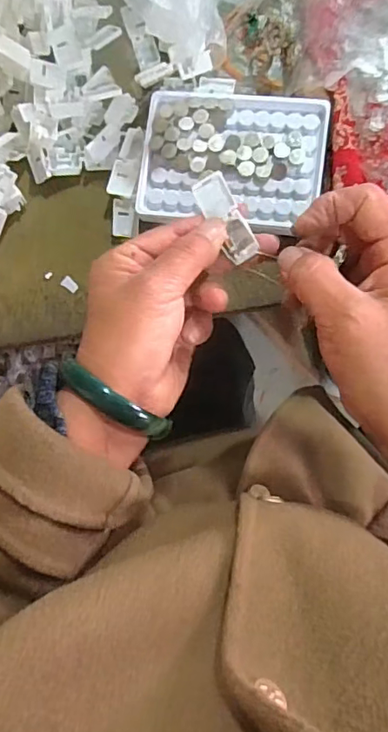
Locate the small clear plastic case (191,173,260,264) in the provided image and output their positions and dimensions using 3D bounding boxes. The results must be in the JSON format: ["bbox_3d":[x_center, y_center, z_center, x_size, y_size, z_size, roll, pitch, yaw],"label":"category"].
[{"bbox_3d":[0.018,-0.085,0.297,0.020,0.009,0.058,-27,72,4],"label":"small clear plastic case"}]

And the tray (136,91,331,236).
[{"bbox_3d":[0.027,-0.151,0.376,0.129,0.008,0.100,9,87,7],"label":"tray"}]

